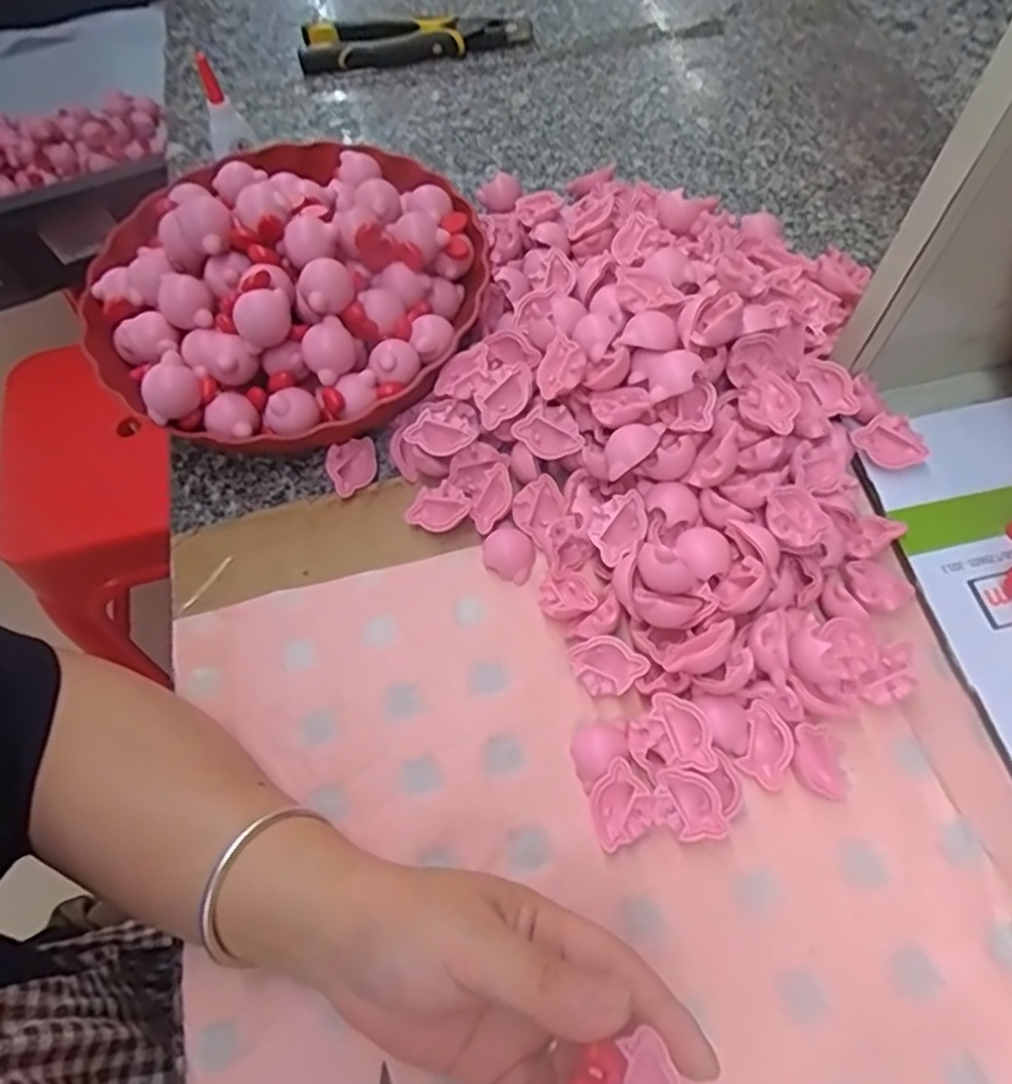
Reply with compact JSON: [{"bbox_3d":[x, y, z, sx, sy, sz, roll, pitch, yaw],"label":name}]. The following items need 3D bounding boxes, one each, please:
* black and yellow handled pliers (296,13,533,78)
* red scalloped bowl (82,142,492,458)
[{"bbox_3d":[-0.078,-0.435,0.623,0.196,0.023,0.050,-8,64,-1],"label":"black and yellow handled pliers"},{"bbox_3d":[-0.135,-0.164,0.443,0.232,0.097,0.233,-1,64,2],"label":"red scalloped bowl"}]

